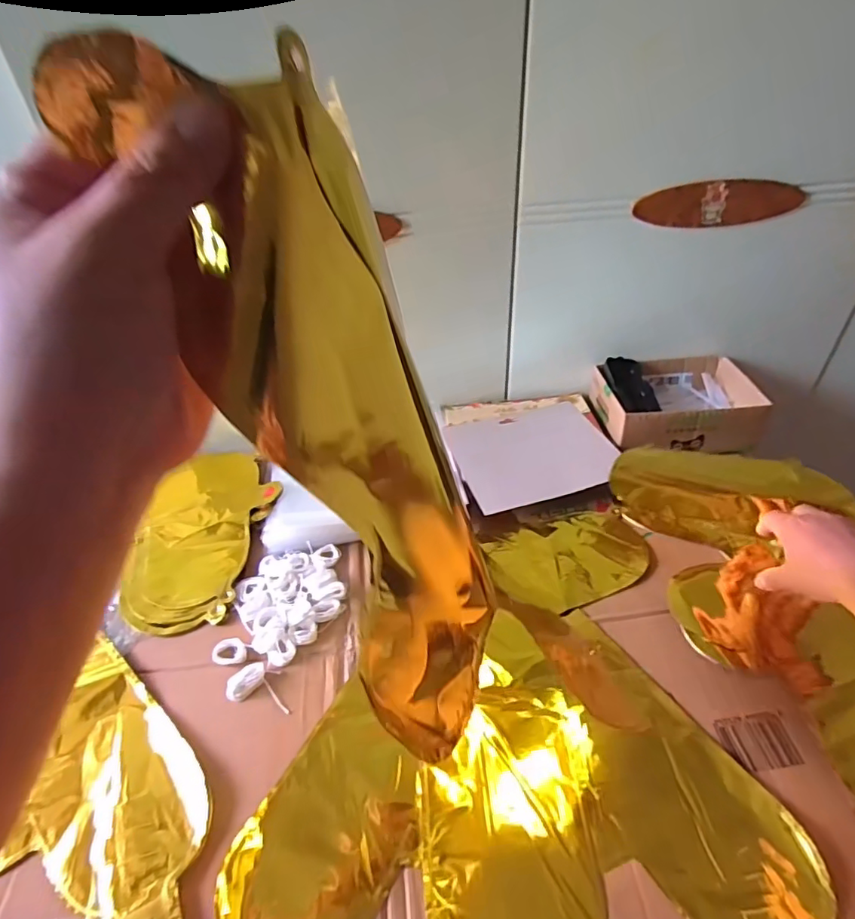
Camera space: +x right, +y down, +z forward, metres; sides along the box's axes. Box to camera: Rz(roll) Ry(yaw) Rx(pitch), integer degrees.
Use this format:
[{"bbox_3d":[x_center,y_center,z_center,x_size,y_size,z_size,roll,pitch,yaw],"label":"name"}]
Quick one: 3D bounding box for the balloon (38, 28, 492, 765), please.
[{"bbox_3d":[-0.026,-0.006,0.210,0.083,0.270,0.035,-35,28,-28],"label":"balloon"}]

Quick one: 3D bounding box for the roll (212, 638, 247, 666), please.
[{"bbox_3d":[-0.184,0.178,0.494,0.031,0.006,0.025,-9,45,-6],"label":"roll"}]

